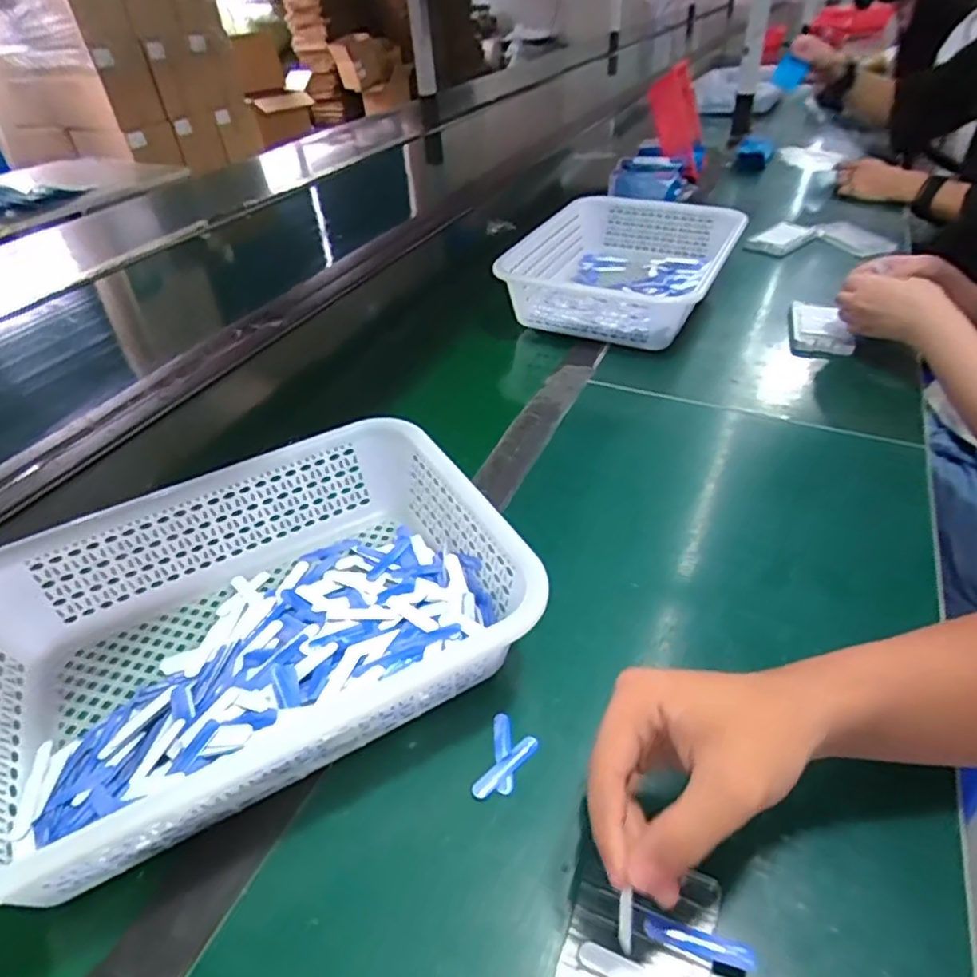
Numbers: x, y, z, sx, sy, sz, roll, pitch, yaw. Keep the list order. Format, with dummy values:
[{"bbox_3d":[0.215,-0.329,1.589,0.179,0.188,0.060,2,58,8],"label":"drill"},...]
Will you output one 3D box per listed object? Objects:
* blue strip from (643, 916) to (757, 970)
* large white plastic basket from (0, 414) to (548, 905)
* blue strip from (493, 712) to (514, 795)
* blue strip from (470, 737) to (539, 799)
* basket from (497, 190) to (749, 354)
[{"bbox_3d":[0.104,0.222,0.305,0.053,0.007,0.011,7,41,13],"label":"blue strip"},{"bbox_3d":[-0.166,0.093,0.428,0.353,0.086,0.259,-25,44,-22],"label":"large white plastic basket"},{"bbox_3d":[0.009,0.164,0.390,0.011,0.004,0.052,-4,40,1],"label":"blue strip"},{"bbox_3d":[0.011,0.170,0.382,0.050,0.004,0.011,-31,47,-28],"label":"blue strip"},{"bbox_3d":[0.193,-0.315,0.888,0.265,0.086,0.369,15,44,22],"label":"basket"}]

